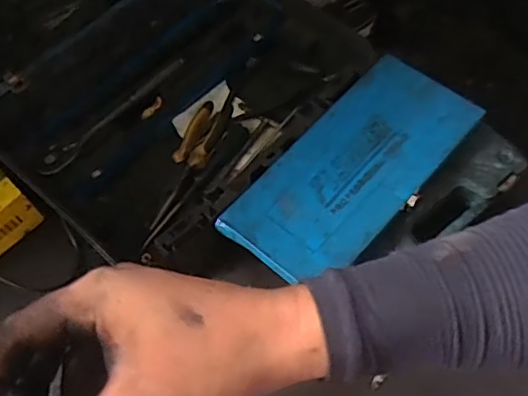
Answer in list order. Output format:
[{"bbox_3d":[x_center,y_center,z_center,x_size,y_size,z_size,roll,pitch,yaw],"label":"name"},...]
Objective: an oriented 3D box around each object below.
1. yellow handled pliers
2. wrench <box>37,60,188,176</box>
[{"bbox_3d":[-0.093,-0.051,0.743,0.050,0.033,0.234,13,62,10],"label":"yellow handled pliers"},{"bbox_3d":[-0.202,-0.113,0.757,0.025,0.023,0.238,40,70,22],"label":"wrench"}]

